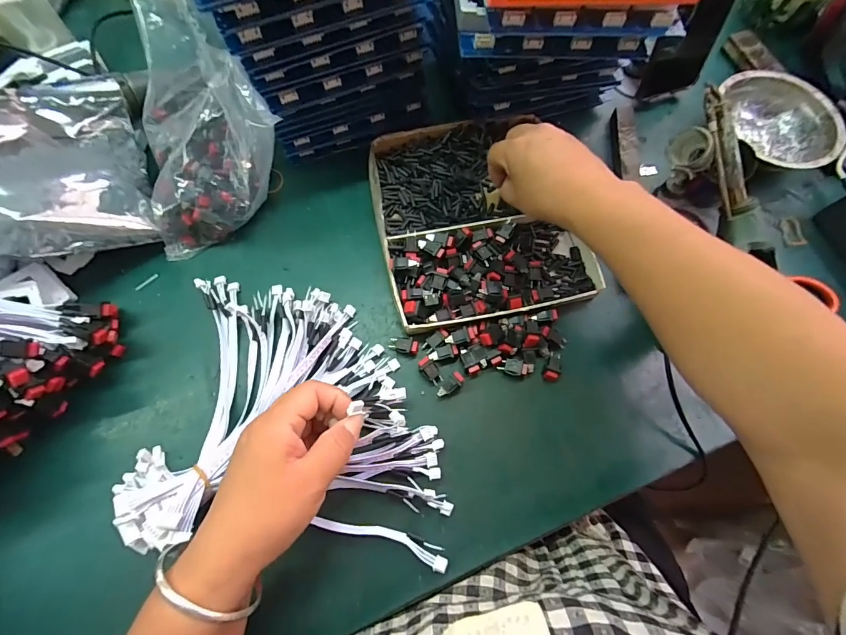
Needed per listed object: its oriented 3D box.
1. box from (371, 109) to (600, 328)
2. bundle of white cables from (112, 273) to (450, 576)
[{"bbox_3d":[0.053,-0.099,0.378,0.187,0.027,0.204,-12,73,-5],"label":"box"},{"bbox_3d":[-0.092,0.068,0.307,0.216,0.049,0.208,2,72,-1],"label":"bundle of white cables"}]

